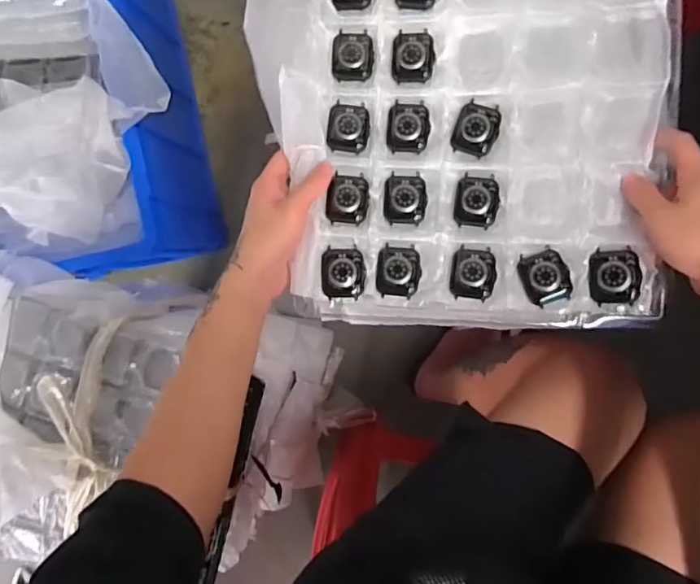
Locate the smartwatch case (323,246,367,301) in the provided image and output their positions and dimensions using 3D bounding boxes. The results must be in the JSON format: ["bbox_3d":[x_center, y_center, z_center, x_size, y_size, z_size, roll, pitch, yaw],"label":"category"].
[{"bbox_3d":[-0.006,-0.016,0.470,0.037,0.010,0.045,-1,95,8],"label":"smartwatch case"}]

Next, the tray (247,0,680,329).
[{"bbox_3d":[0.094,-0.141,0.460,0.337,0.035,0.334,0,89,8],"label":"tray"}]

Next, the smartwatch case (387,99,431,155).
[{"bbox_3d":[0.052,-0.148,0.473,0.037,0.006,0.044,5,96,8],"label":"smartwatch case"}]

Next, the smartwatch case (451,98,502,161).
[{"bbox_3d":[0.113,-0.146,0.471,0.038,0.011,0.046,18,97,6],"label":"smartwatch case"}]

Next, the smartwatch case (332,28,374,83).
[{"bbox_3d":[0.002,-0.217,0.484,0.037,0.014,0.044,-1,95,8],"label":"smartwatch case"}]

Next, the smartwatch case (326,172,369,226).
[{"bbox_3d":[-0.002,-0.084,0.478,0.036,0.015,0.044,7,96,8],"label":"smartwatch case"}]

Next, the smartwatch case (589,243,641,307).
[{"bbox_3d":[0.220,-0.013,0.436,0.036,0.012,0.045,2,95,8],"label":"smartwatch case"}]

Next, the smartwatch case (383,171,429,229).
[{"bbox_3d":[0.050,-0.084,0.477,0.038,0.013,0.047,2,95,8],"label":"smartwatch case"}]

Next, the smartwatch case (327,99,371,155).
[{"bbox_3d":[-0.001,-0.150,0.482,0.037,0.015,0.045,7,96,7],"label":"smartwatch case"}]

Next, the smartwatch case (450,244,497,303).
[{"bbox_3d":[0.108,-0.016,0.462,0.037,0.011,0.045,8,96,7],"label":"smartwatch case"}]

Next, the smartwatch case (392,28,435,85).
[{"bbox_3d":[0.057,-0.214,0.479,0.038,0.007,0.047,2,95,8],"label":"smartwatch case"}]

